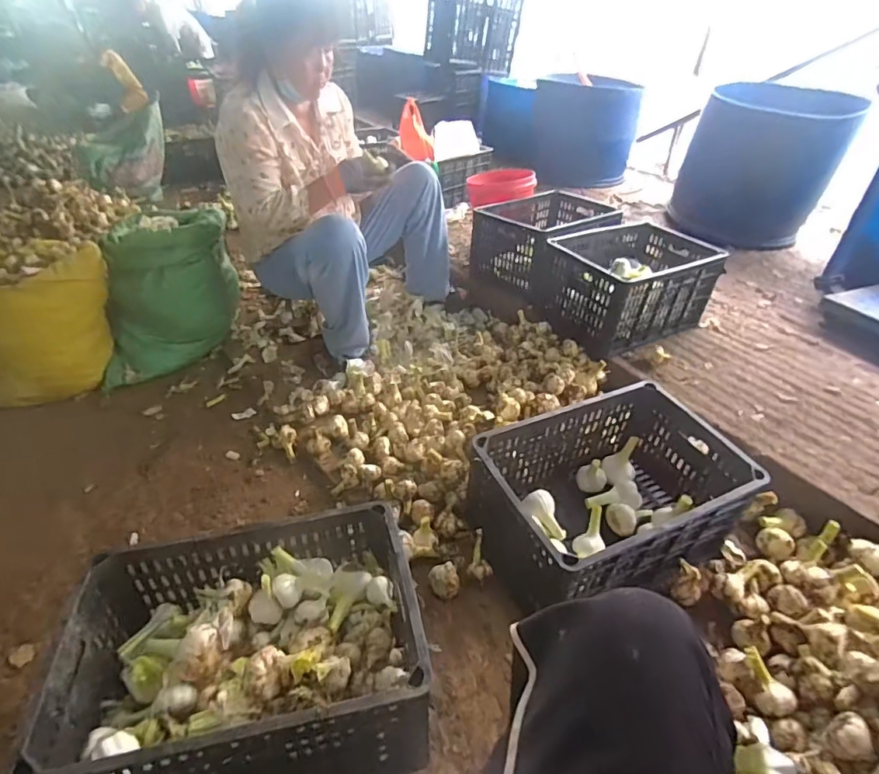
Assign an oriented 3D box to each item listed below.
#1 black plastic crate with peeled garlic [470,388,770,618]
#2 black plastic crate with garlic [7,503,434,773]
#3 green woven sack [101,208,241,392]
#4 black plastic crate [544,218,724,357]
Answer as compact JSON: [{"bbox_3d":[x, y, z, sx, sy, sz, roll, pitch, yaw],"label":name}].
[{"bbox_3d":[0.305,0.203,0.948,0.436,0.218,0.316,-15,42,-21],"label":"black plastic crate with peeled garlic"},{"bbox_3d":[-0.260,0.387,0.712,0.448,0.240,0.305,-7,40,-11],"label":"black plastic crate with garlic"},{"bbox_3d":[-0.834,-0.295,1.501,0.435,0.385,0.288,-18,43,-24],"label":"green woven sack"},{"bbox_3d":[0.542,-0.306,1.492,0.456,0.235,0.357,-21,43,-27],"label":"black plastic crate"}]

